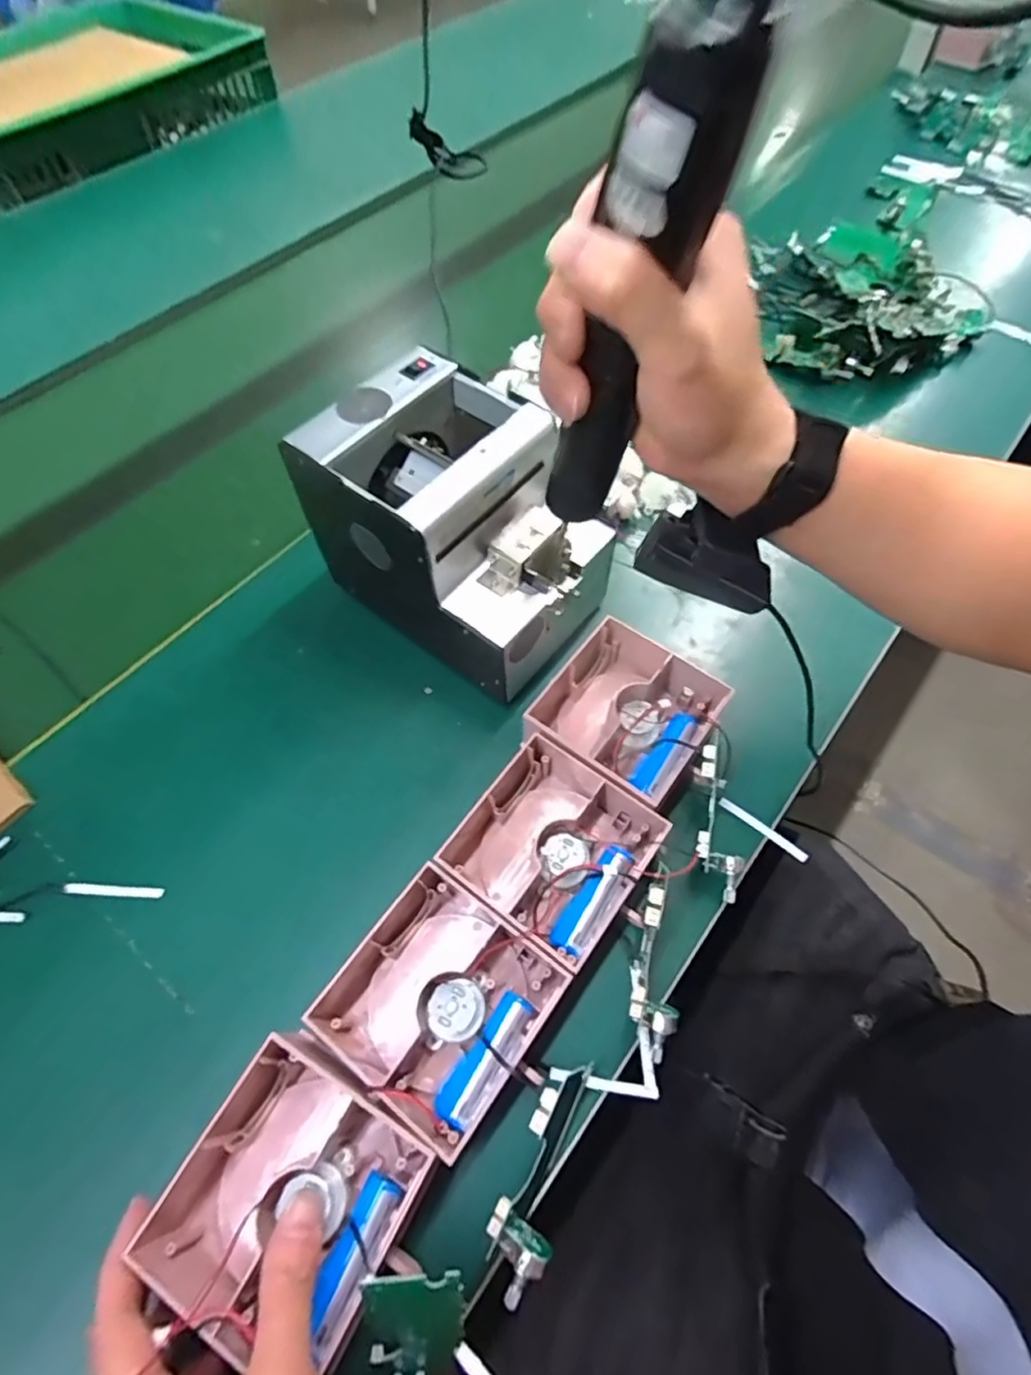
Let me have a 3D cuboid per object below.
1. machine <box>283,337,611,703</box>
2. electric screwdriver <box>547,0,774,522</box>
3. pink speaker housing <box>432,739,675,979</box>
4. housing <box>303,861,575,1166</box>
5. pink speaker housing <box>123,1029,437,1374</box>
[{"bbox_3d":[-0.036,-0.107,0.434,0.172,0.152,0.124,36,67,20],"label":"machine"},{"bbox_3d":[0.044,-0.145,0.253,0.040,0.203,0.029,-23,74,-11],"label":"electric screwdriver"},{"bbox_3d":[0.023,0.094,0.375,0.105,0.039,0.105,33,66,19],"label":"pink speaker housing"},{"bbox_3d":[-0.041,0.168,0.334,0.108,0.036,0.102,29,65,17],"label":"housing"},{"bbox_3d":[-0.106,0.241,0.298,0.109,0.051,0.107,23,63,14],"label":"pink speaker housing"}]

